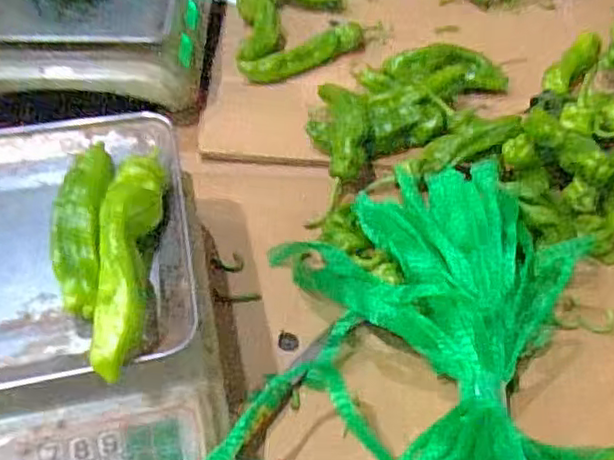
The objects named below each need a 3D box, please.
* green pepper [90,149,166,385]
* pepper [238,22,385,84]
[{"bbox_3d":[-0.114,0.011,0.418,0.040,0.035,0.178,-2,46,-7],"label":"green pepper"},{"bbox_3d":[0.016,-0.228,0.820,0.222,0.029,0.033,-28,54,-28],"label":"pepper"}]

